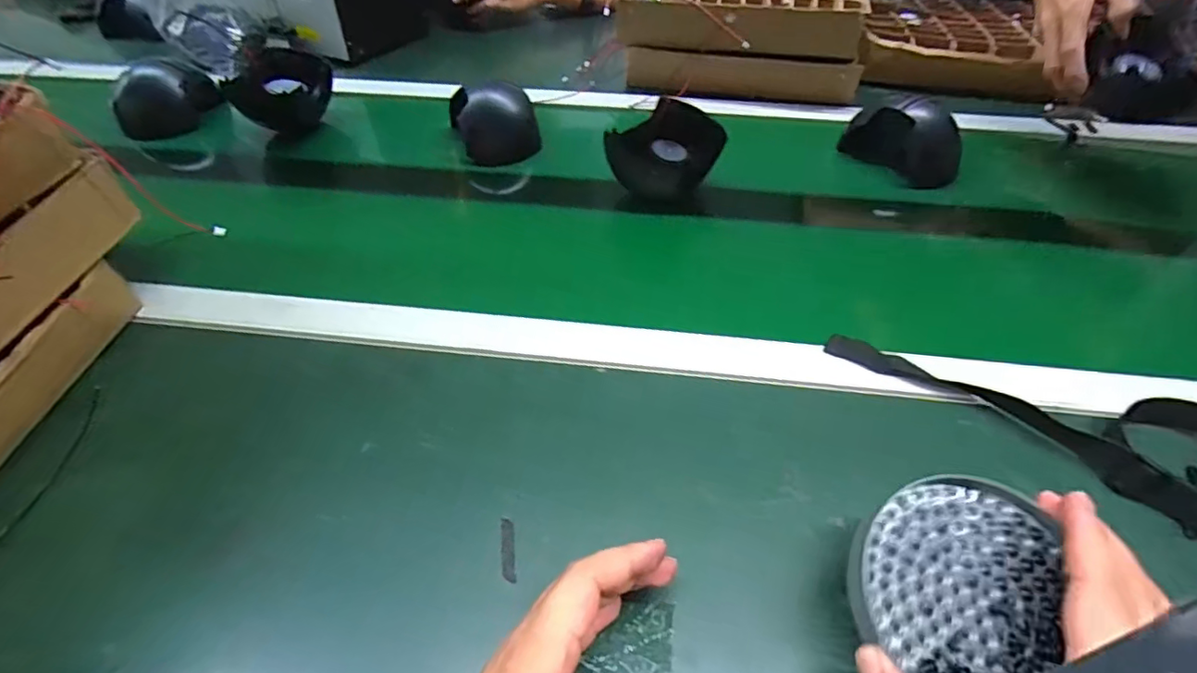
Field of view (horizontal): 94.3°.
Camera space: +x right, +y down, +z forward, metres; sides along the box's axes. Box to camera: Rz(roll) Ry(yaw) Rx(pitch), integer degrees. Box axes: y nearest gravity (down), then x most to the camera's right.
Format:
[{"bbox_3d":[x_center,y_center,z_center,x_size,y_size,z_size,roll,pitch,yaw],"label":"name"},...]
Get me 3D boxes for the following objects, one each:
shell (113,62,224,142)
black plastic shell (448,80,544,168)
[{"bbox_3d":[-0.549,-0.299,0.709,0.121,0.079,0.052,-28,52,-23],"label":"shell"},{"bbox_3d":[-0.120,-0.250,0.656,0.109,0.085,0.064,-12,48,-10],"label":"black plastic shell"}]

